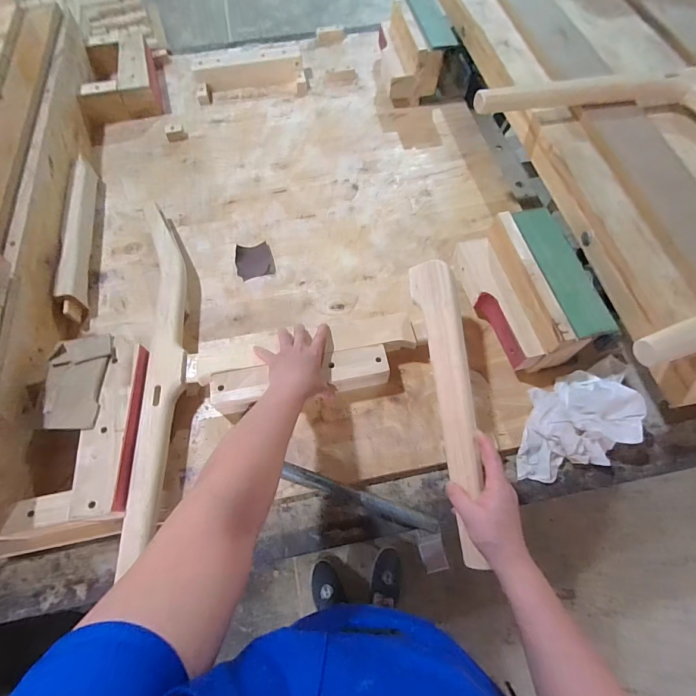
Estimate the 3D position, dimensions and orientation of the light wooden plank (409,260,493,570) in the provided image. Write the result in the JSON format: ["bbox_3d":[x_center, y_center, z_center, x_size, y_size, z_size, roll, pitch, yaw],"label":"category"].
[{"bbox_3d":[0.143,0.065,0.523,0.056,0.037,0.411,-4,71,0],"label":"light wooden plank"}]

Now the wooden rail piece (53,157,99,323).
[{"bbox_3d":[-0.531,-0.224,0.751,0.029,0.066,0.373,-11,65,-4],"label":"wooden rail piece"}]

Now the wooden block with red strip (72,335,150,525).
[{"bbox_3d":[-0.347,0.111,0.556,0.064,0.027,0.256,-5,65,-1],"label":"wooden block with red strip"}]

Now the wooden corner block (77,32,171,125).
[{"bbox_3d":[-0.575,-0.689,0.957,0.185,0.082,0.283,-17,65,-7],"label":"wooden corner block"}]

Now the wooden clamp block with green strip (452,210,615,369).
[{"bbox_3d":[0.298,-0.100,0.626,0.145,0.095,0.256,-16,66,-6],"label":"wooden clamp block with green strip"}]

